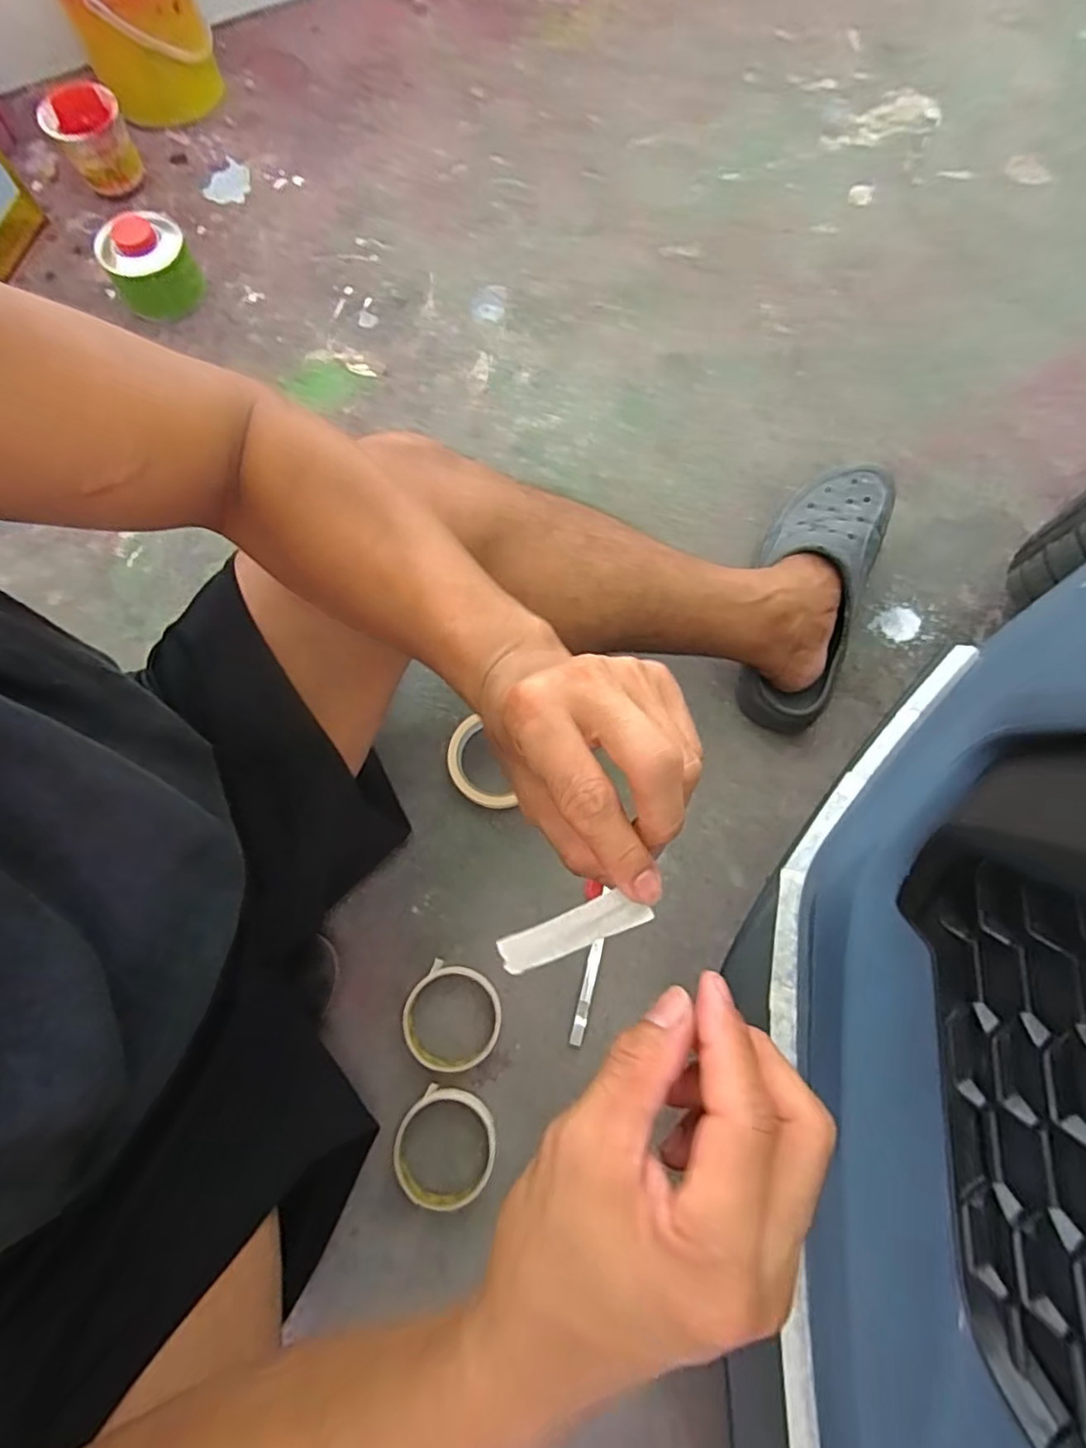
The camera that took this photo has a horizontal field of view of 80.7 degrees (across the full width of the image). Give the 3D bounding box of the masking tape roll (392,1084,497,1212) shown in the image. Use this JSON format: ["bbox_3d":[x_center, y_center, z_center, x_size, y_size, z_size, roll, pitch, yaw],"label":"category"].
[{"bbox_3d":[-0.084,0.363,0.547,0.084,0.020,0.086,1,73,-2],"label":"masking tape roll"}]

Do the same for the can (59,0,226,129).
[{"bbox_3d":[-0.528,-0.920,0.832,0.142,0.169,0.156,1,73,-2],"label":"can"}]

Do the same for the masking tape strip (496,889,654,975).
[{"bbox_3d":[0.012,0.078,0.242,0.057,0.004,0.018,-22,112,-5],"label":"masking tape strip"}]

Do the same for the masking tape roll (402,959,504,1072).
[{"bbox_3d":[-0.081,0.262,0.571,0.086,0.016,0.084,1,73,-2],"label":"masking tape roll"}]

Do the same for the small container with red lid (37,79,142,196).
[{"bbox_3d":[-0.581,-0.753,0.831,0.095,0.072,0.115,-27,76,-10],"label":"small container with red lid"}]

